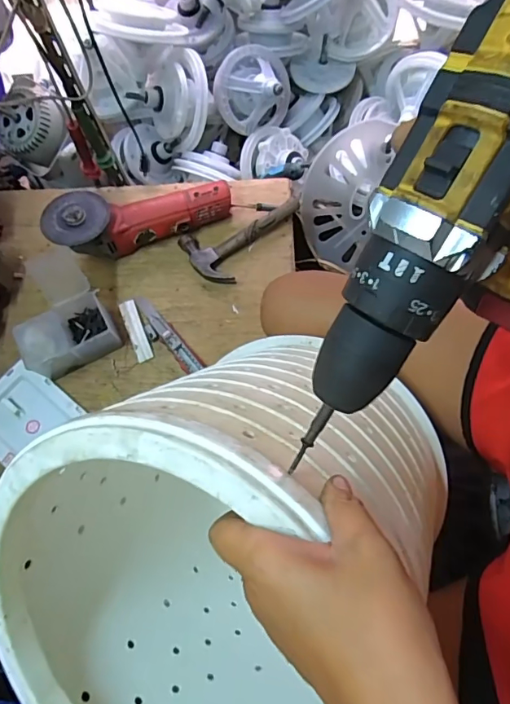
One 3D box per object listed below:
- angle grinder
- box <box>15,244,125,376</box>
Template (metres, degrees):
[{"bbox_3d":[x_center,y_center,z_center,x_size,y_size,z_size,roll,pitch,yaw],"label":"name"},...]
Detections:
[{"bbox_3d":[-0.175,-0.207,0.740,0.281,0.094,0.092,-12,72,-1],"label":"angle grinder"},{"bbox_3d":[-0.286,-0.049,0.683,0.130,0.106,0.140,-34,74,-8],"label":"box"}]

